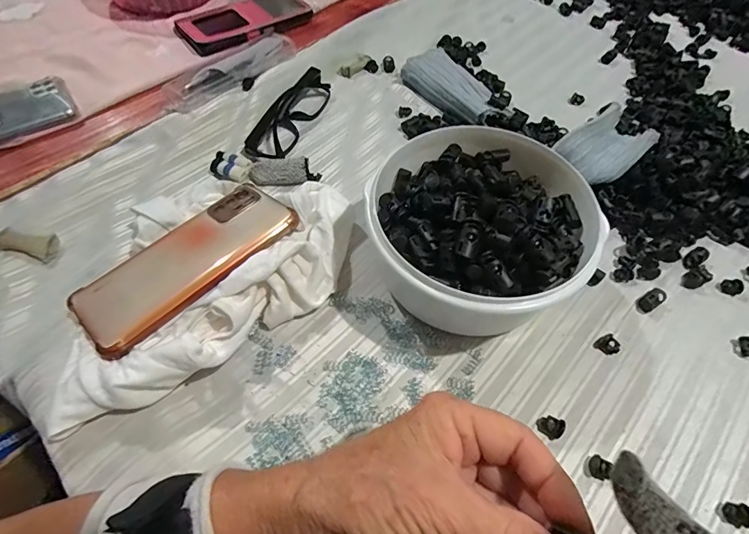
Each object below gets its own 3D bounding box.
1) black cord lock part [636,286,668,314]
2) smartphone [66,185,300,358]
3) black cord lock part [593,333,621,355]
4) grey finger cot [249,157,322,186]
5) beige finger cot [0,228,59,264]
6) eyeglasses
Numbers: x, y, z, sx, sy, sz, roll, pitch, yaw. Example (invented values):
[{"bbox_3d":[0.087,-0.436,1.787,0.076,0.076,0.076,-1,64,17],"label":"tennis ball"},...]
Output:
[{"bbox_3d":[0.223,0.026,0.330,0.023,0.009,0.013,-29,62,-18],"label":"black cord lock part"},{"bbox_3d":[-0.140,-0.008,0.310,0.161,0.010,0.079,-40,53,-23],"label":"smartphone"},{"bbox_3d":[0.177,0.058,0.311,0.016,0.006,0.015,0,57,-1],"label":"black cord lock part"},{"bbox_3d":[-0.085,-0.091,0.392,0.063,0.021,0.024,0,57,-1],"label":"grey finger cot"},{"bbox_3d":[-0.285,-0.019,0.338,0.046,0.005,0.020,16,58,-7],"label":"beige finger cot"},{"bbox_3d":[-0.085,-0.160,0.431,0.031,0.022,0.132,19,59,11],"label":"eyeglasses"}]

